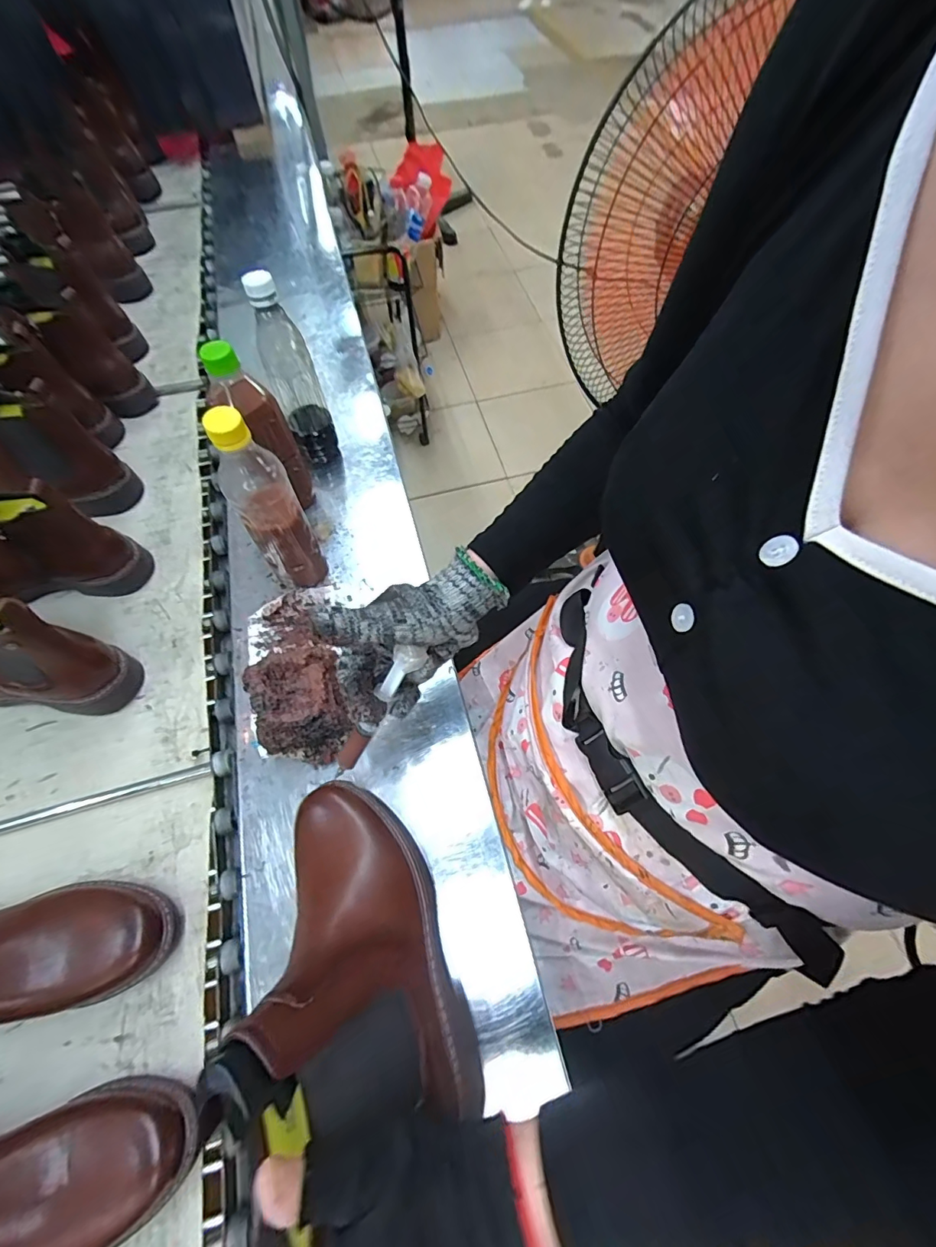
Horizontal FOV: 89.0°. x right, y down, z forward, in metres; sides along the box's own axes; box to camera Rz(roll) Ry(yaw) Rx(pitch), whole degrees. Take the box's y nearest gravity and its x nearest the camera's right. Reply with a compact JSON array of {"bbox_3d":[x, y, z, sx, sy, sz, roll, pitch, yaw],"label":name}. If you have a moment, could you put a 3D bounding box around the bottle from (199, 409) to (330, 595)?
[{"bbox_3d":[-0.197,-0.112,0.473,0.056,0.214,0.066,-33,69,-16],"label":"bottle"}]

